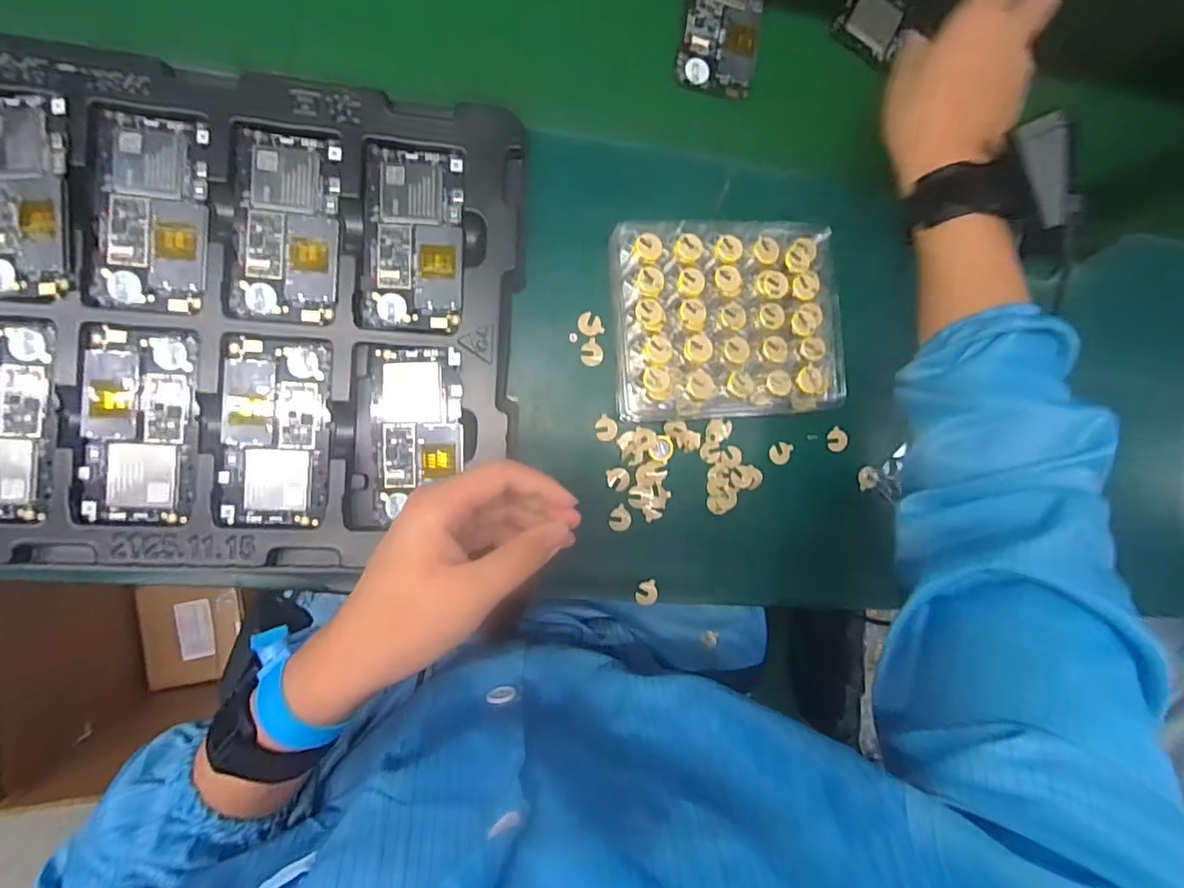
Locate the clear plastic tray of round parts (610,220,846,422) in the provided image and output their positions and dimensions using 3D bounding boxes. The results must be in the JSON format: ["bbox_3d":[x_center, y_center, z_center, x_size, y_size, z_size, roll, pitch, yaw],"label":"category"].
[{"bbox_3d":[0.105,-0.097,0.430,0.174,0.044,0.149,-3,91,-8],"label":"clear plastic tray of round parts"}]

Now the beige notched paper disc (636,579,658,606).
[{"bbox_3d":[0.043,0.118,0.442,0.018,0.004,0.018,0,90,-8],"label":"beige notched paper disc"}]

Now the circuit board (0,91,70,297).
[{"bbox_3d":[-0.363,-0.159,0.354,0.055,0.004,0.123,1,90,-8],"label":"circuit board"}]

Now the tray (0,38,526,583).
[{"bbox_3d":[-0.326,-0.081,0.357,0.534,0.025,0.329,2,90,-8],"label":"tray"}]

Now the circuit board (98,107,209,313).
[{"bbox_3d":[-0.289,-0.153,0.371,0.060,0.005,0.122,4,90,-8],"label":"circuit board"}]

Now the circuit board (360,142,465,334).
[{"bbox_3d":[-0.125,-0.144,0.396,0.066,0.004,0.126,3,90,-8],"label":"circuit board"}]

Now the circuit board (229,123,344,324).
[{"bbox_3d":[-0.209,-0.149,0.385,0.066,0.006,0.125,4,90,-8],"label":"circuit board"}]

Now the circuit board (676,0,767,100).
[{"bbox_3d":[0.109,-0.349,0.458,0.063,0.008,0.122,9,89,-8],"label":"circuit board"}]

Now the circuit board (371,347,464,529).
[{"bbox_3d":[-0.123,-0.009,0.397,0.063,0.007,0.118,-3,90,4],"label":"circuit board"}]

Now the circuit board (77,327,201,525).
[{"bbox_3d":[-0.300,-0.012,0.372,0.067,0.005,0.127,2,90,-8],"label":"circuit board"}]

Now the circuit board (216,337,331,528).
[{"bbox_3d":[-0.218,-0.007,0.386,0.068,0.006,0.126,3,90,-8],"label":"circuit board"}]

